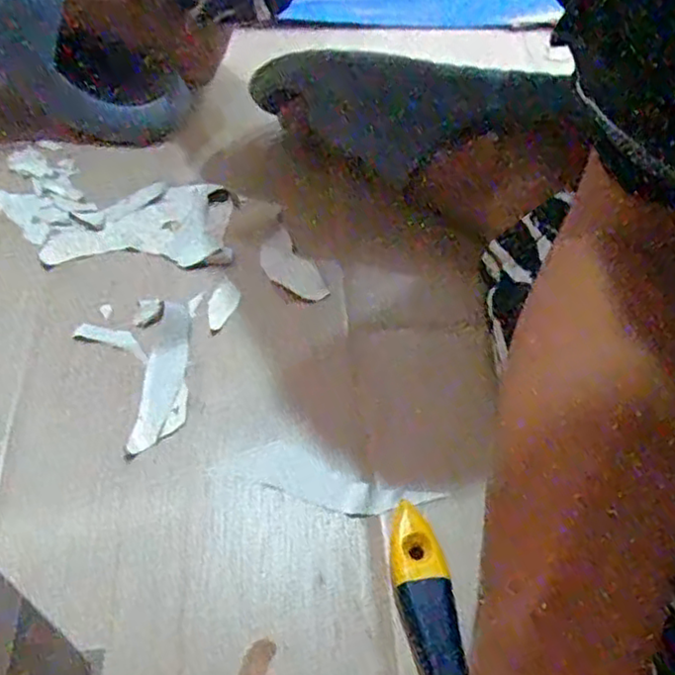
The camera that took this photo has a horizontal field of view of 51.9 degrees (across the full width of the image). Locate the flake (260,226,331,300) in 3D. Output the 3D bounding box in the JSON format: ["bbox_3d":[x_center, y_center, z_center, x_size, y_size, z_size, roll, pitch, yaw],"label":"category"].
[{"bbox_3d":[-0.033,-0.049,0.473,0.030,0.004,0.063,-28,60,-20],"label":"flake"}]

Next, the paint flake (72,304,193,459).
[{"bbox_3d":[-0.114,0.022,0.420,0.065,0.008,0.096,-18,57,-14],"label":"paint flake"}]

